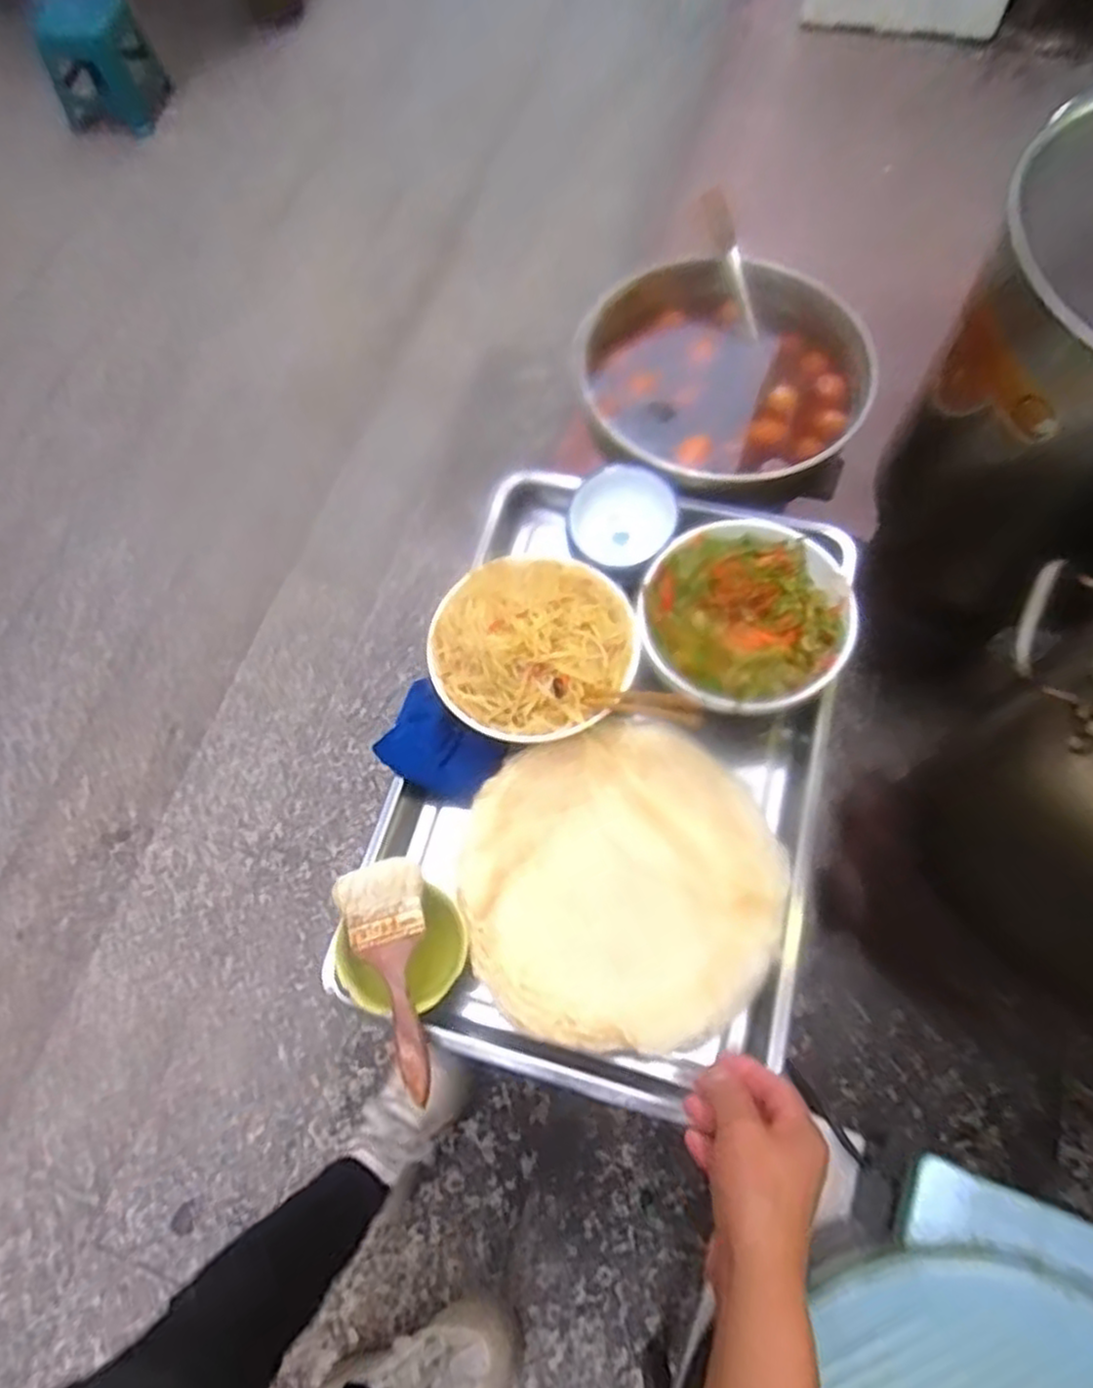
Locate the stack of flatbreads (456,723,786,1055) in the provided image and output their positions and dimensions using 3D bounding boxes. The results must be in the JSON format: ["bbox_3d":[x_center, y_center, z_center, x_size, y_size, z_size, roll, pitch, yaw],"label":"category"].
[{"bbox_3d":[0.066,0.171,0.695,0.283,0.040,0.277,-17,69,-4],"label":"stack of flatbreads"}]

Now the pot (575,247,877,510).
[{"bbox_3d":[0.211,-0.355,0.916,0.332,0.119,0.331,-1,68,2],"label":"pot"}]

